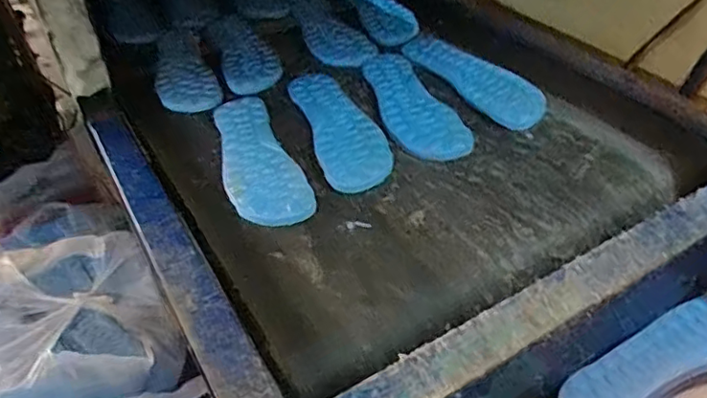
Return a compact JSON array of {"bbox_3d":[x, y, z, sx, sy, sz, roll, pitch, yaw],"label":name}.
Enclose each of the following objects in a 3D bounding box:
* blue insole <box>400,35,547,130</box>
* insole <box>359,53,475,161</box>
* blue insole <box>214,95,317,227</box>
[{"bbox_3d":[0.146,-0.164,0.781,0.091,0.007,0.254,-26,44,-21],"label":"blue insole"},{"bbox_3d":[0.066,-0.122,0.742,0.081,0.004,0.244,-14,41,-9],"label":"insole"},{"bbox_3d":[-0.112,-0.049,0.669,0.078,0.007,0.228,-19,42,-14],"label":"blue insole"}]

